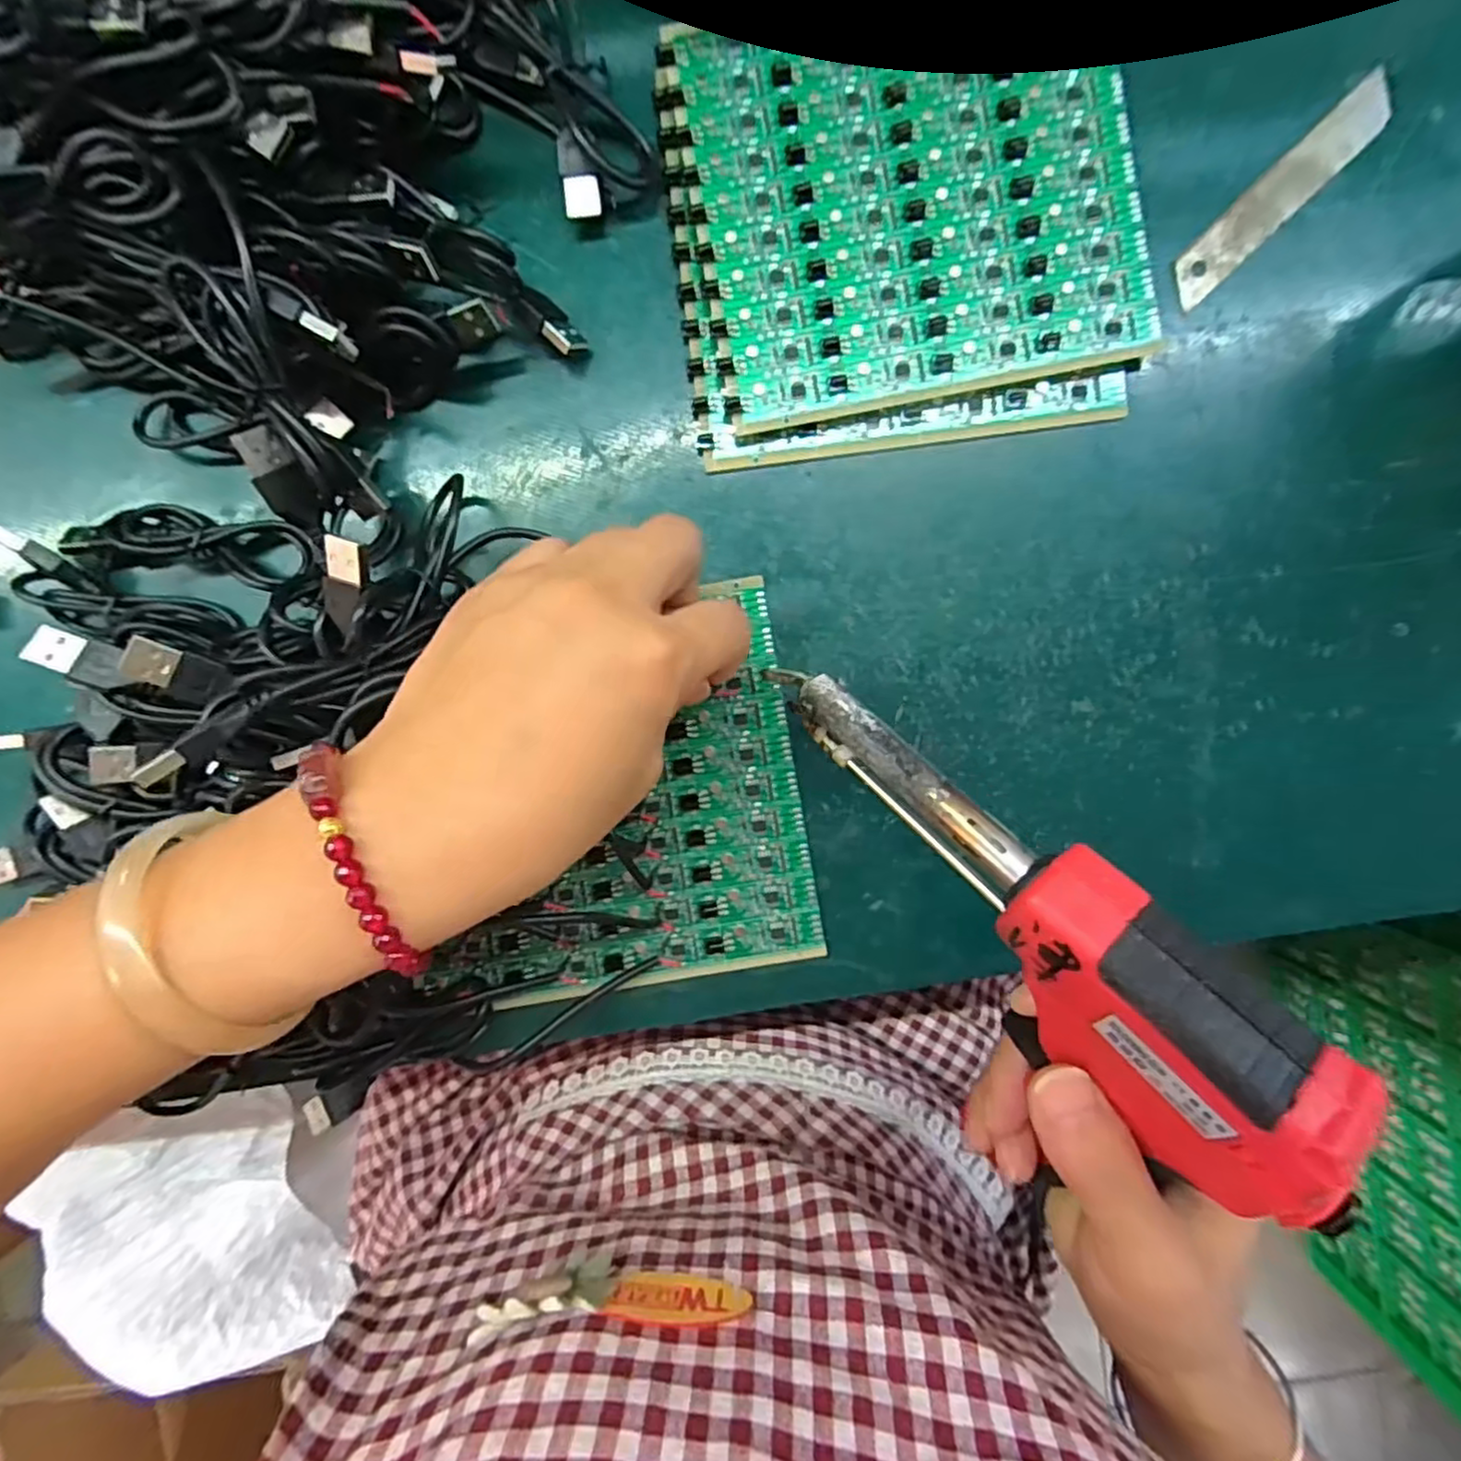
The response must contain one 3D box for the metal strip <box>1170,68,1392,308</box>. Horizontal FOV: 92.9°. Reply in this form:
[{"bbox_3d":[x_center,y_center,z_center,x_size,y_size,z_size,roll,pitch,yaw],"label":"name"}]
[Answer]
[{"bbox_3d":[0.196,-0.192,0.247,0.097,0.004,0.018,-43,92,2],"label":"metal strip"}]

